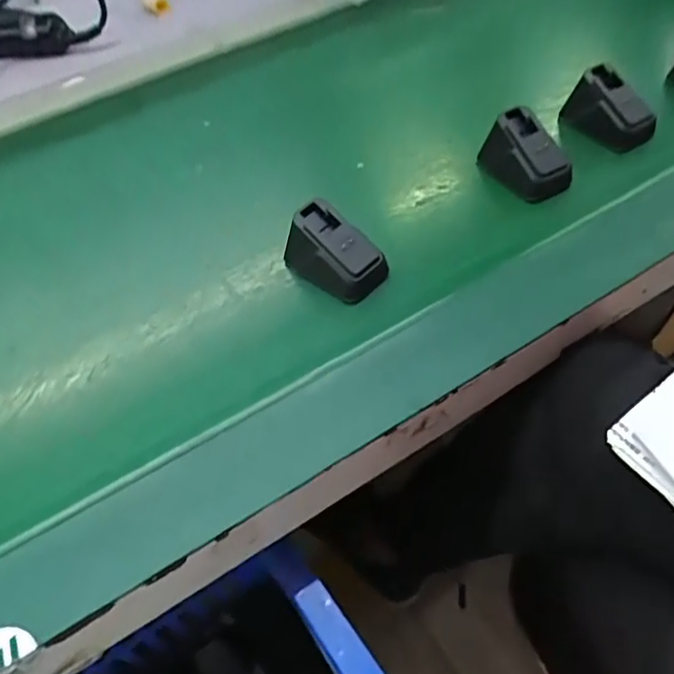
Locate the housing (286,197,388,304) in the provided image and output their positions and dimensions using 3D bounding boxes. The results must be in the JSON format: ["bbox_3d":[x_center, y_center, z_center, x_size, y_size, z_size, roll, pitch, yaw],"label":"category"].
[{"bbox_3d":[-0.003,-0.057,0.391,0.068,0.037,0.038,30,62,25],"label":"housing"}]

